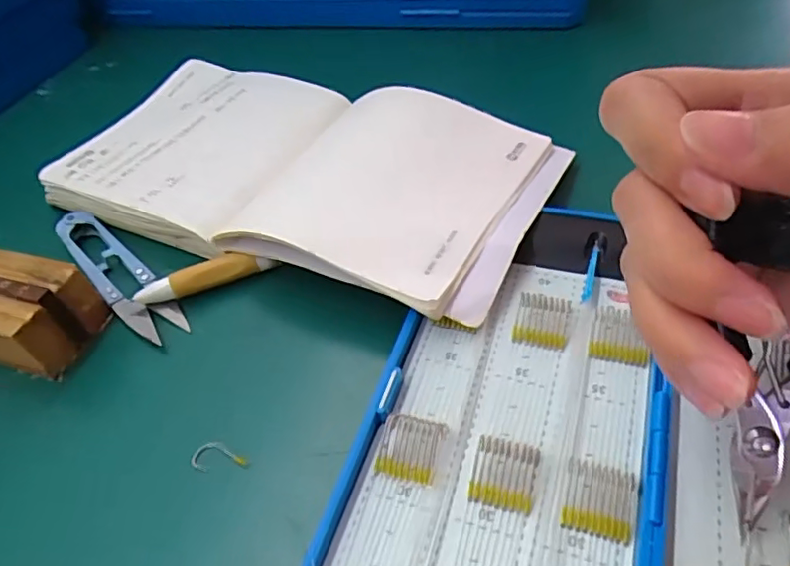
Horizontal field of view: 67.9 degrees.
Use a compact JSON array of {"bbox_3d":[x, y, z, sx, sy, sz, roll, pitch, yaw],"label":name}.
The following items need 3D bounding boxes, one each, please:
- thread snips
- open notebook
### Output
[{"bbox_3d":[-0.129,-0.006,0.269,0.021,0.007,0.100,-37,53,-25],"label":"thread snips"},{"bbox_3d":[-0.049,-0.062,0.286,0.238,0.021,0.130,18,52,23],"label":"open notebook"}]

